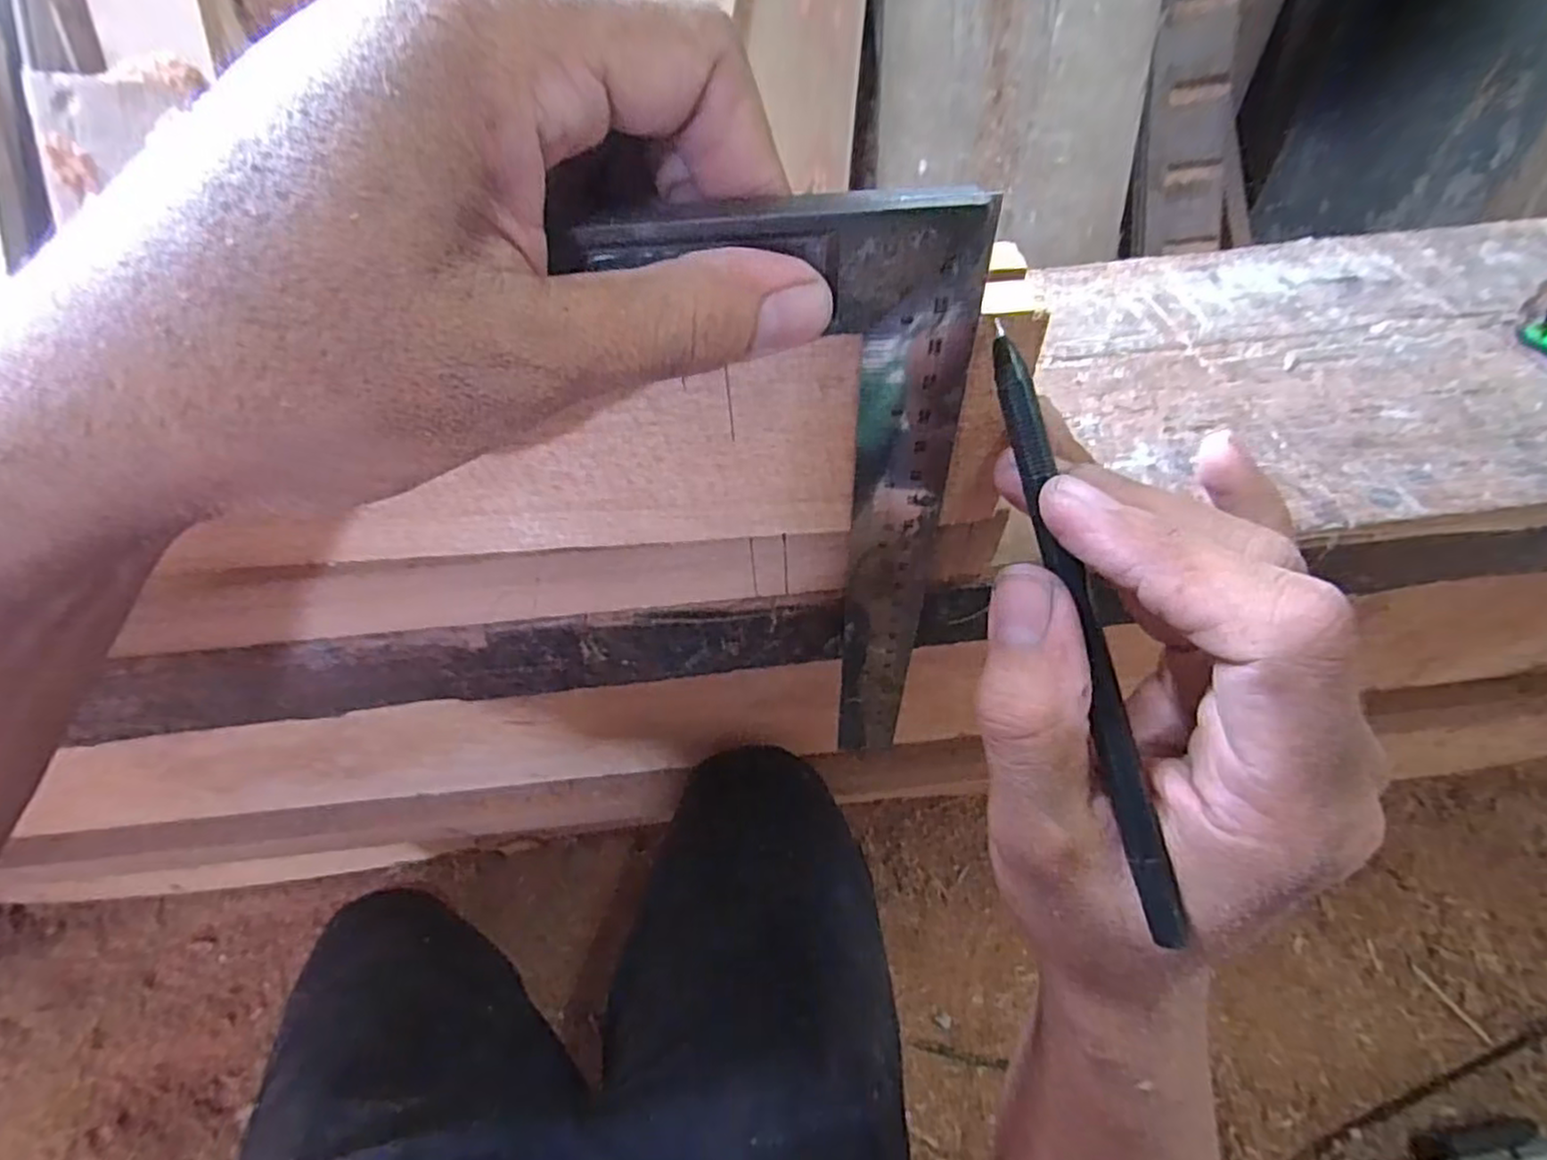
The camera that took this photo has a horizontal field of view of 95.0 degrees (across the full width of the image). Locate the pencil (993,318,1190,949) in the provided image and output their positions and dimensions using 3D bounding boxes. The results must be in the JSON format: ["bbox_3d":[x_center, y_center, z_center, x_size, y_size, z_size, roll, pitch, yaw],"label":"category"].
[{"bbox_3d":[0.068,0.009,0.156,0.009,0.007,0.137,-14,86,-9],"label":"pencil"}]

